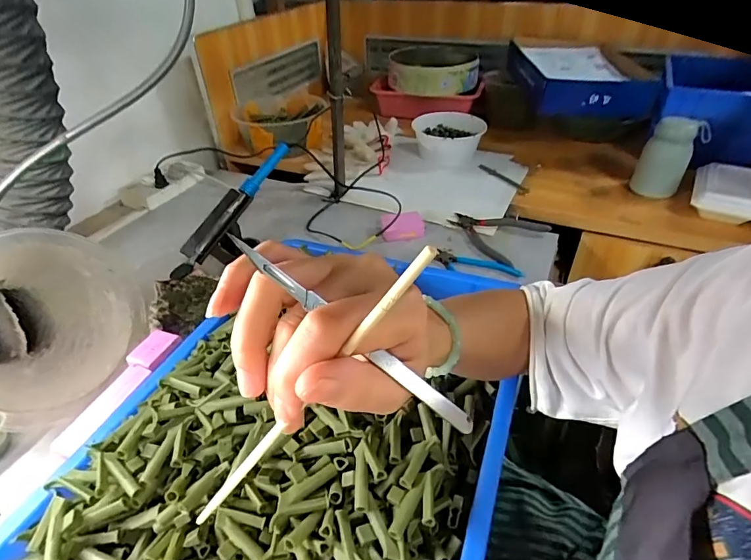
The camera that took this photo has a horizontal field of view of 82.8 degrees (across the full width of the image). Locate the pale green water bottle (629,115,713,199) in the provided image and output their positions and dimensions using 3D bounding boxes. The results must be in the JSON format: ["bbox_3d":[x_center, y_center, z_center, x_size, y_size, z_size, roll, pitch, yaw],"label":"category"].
[{"bbox_3d":[0.554,-0.231,0.811,0.088,0.148,0.066,25,21,19],"label":"pale green water bottle"}]

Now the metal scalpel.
[{"bbox_3d":[-0.006,0.028,0.191,0.141,0.006,0.006,41,42,-15],"label":"metal scalpel"}]

